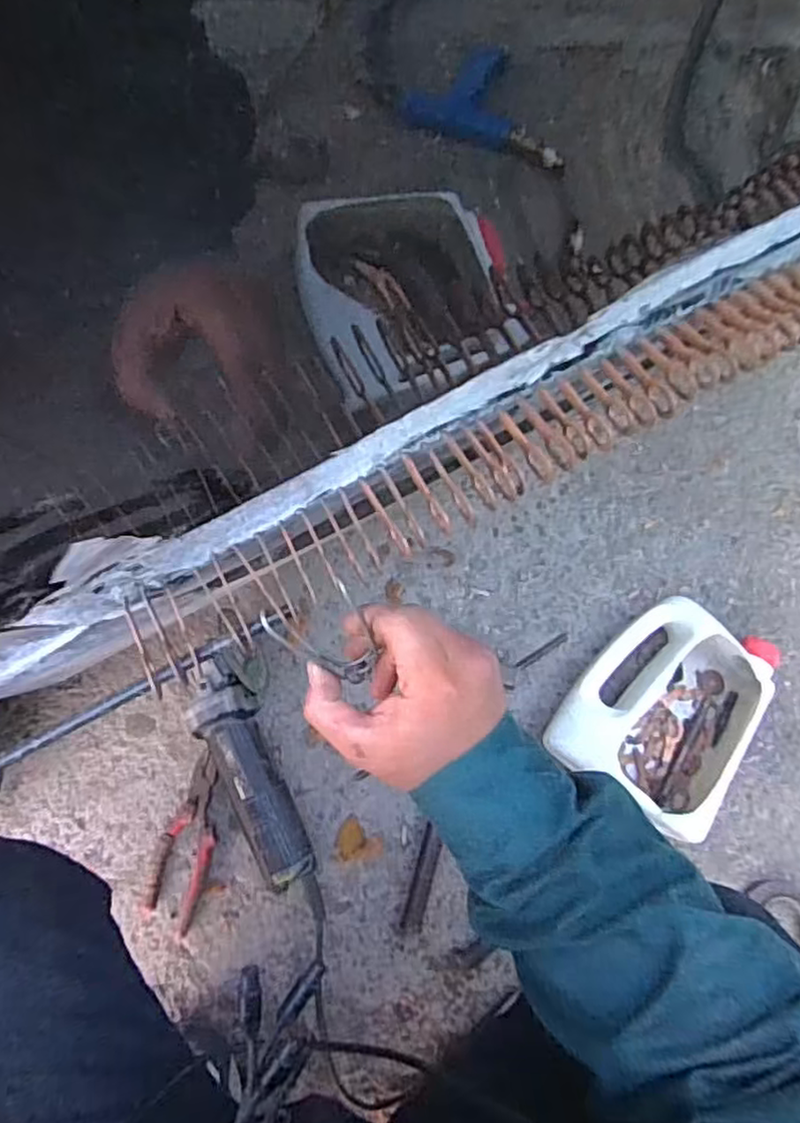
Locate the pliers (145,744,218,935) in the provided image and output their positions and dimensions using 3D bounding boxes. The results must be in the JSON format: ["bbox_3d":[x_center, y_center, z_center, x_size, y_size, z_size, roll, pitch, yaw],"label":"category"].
[{"bbox_3d":[-0.224,0.294,0.731,0.059,0.021,0.173,16,75,4],"label":"pliers"}]

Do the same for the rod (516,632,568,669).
[{"bbox_3d":[0.167,0.105,0.806,0.071,0.004,0.009,-30,77,-8],"label":"rod"}]

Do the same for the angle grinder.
[{"bbox_3d":[-0.161,0.220,0.729,0.092,0.076,0.242,-15,77,-5],"label":"angle grinder"}]

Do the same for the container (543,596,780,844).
[{"bbox_3d":[0.286,0.155,0.747,0.177,0.089,0.218,32,77,8],"label":"container"}]

